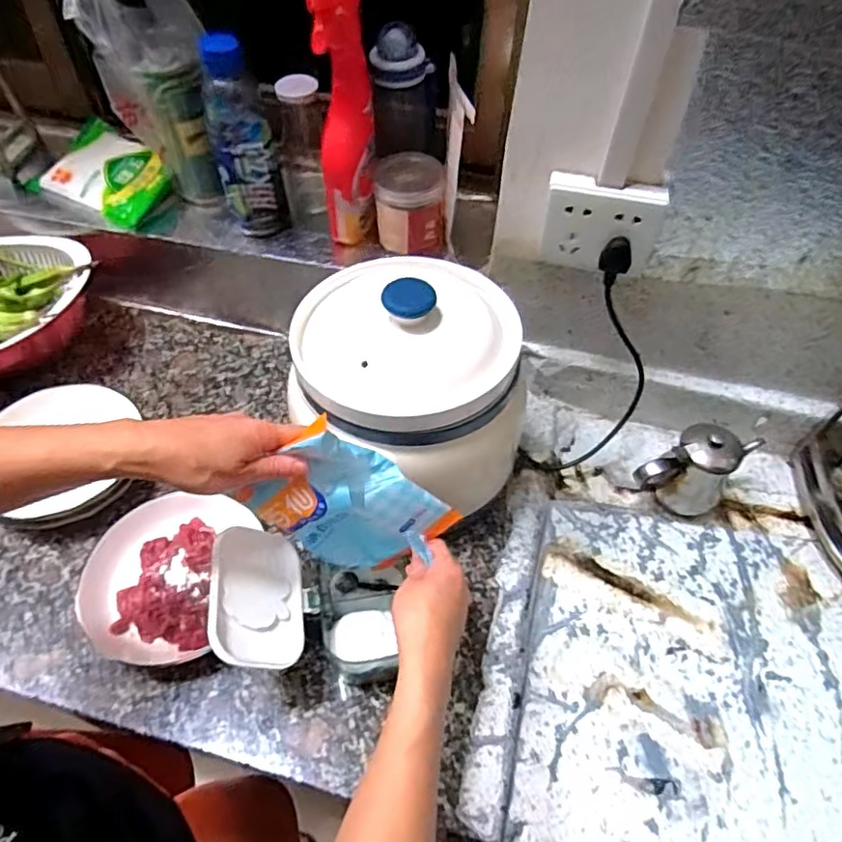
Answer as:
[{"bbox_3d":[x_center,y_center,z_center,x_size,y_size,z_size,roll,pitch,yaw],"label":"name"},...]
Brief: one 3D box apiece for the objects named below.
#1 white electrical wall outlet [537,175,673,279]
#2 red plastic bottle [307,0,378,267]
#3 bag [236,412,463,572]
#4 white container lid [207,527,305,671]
[{"bbox_3d":[0.174,-0.186,0.559,0.109,0.088,0.019,13,53,7],"label":"white electrical wall outlet"},{"bbox_3d":[-0.084,-0.326,0.638,0.059,0.280,0.073,-4,53,-6],"label":"red plastic bottle"},{"bbox_3d":[-0.060,0.068,0.472,0.151,0.107,0.045,38,23,-27],"label":"bag"},{"bbox_3d":[-0.133,0.143,0.475,0.081,0.007,0.115,24,39,-36],"label":"white container lid"}]

